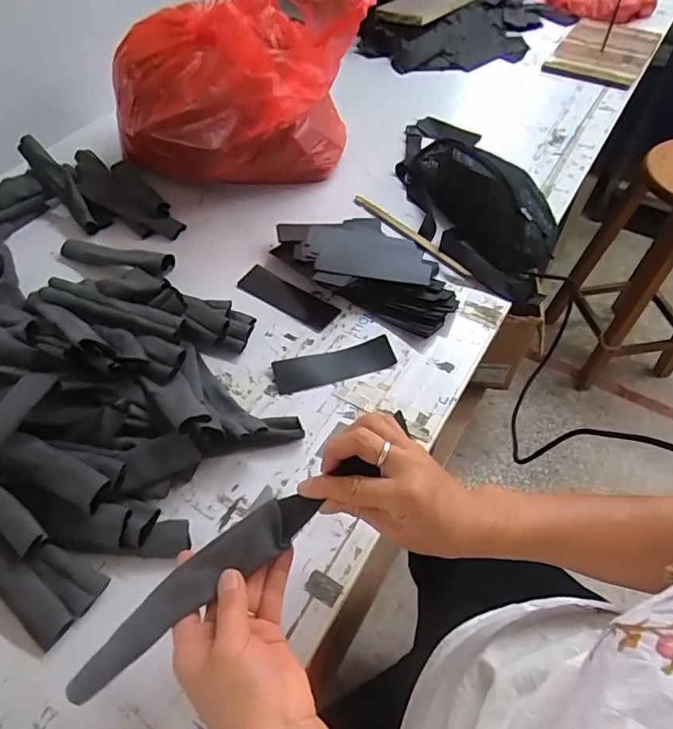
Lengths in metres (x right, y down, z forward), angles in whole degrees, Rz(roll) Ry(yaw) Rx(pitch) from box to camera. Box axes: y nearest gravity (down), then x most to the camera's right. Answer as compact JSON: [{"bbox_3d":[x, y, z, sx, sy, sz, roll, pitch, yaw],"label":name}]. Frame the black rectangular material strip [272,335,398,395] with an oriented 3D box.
[{"bbox_3d":[-0.001,0.000,0.617,0.149,0.007,0.044,-14,66,-9],"label":"black rectangular material strip"}]

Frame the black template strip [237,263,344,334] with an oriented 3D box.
[{"bbox_3d":[-0.068,-0.093,0.687,0.150,0.005,0.051,30,60,21],"label":"black template strip"}]

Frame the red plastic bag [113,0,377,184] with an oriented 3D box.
[{"bbox_3d":[-0.151,-0.415,0.755,0.357,0.233,0.232,-19,56,-11],"label":"red plastic bag"}]

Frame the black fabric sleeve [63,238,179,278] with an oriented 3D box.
[{"bbox_3d":[-0.319,-0.156,0.710,0.194,0.034,0.039,18,57,14],"label":"black fabric sleeve"}]

